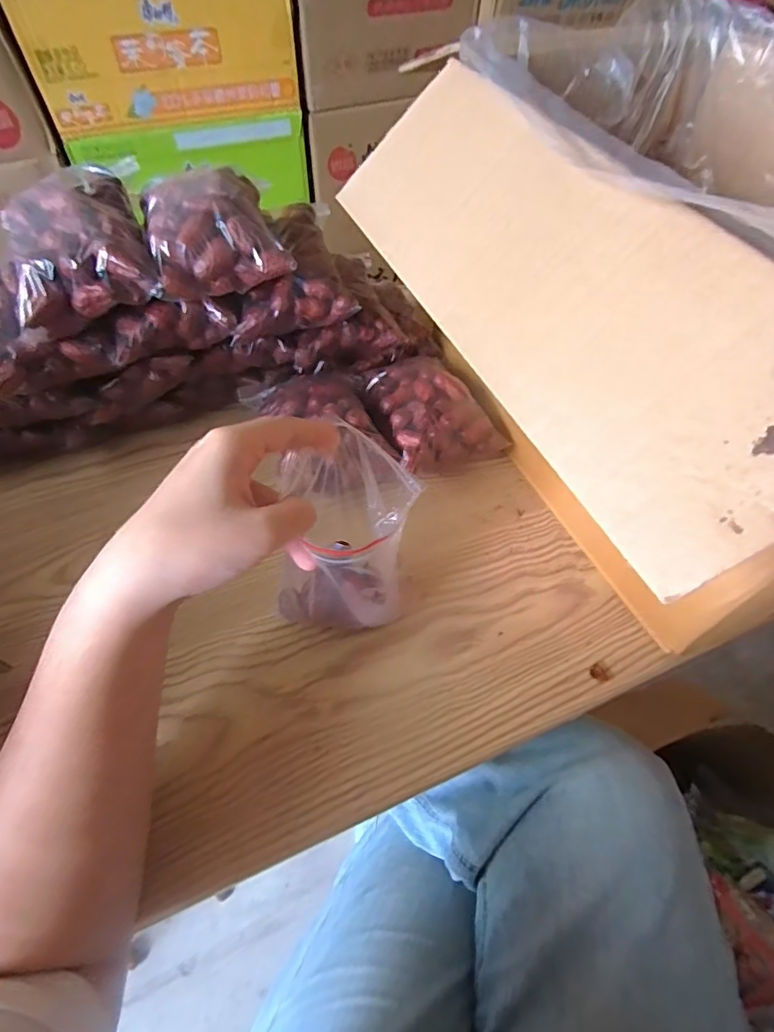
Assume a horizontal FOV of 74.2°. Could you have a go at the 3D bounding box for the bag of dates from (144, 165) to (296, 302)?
[{"bbox_3d":[-0.150,-0.246,0.437,0.107,0.058,0.130,-18,58,-12],"label":"bag of dates"}]

